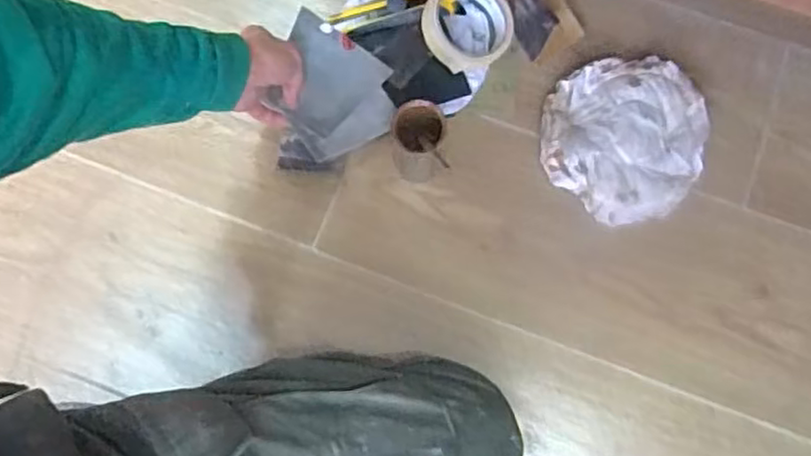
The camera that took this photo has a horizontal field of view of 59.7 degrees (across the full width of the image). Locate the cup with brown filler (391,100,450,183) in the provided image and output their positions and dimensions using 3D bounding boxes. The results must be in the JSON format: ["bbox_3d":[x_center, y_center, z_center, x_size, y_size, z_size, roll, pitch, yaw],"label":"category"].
[{"bbox_3d":[0.013,-0.082,0.704,0.055,0.084,0.060,0,76,0],"label":"cup with brown filler"}]

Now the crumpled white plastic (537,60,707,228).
[{"bbox_3d":[0.230,-0.097,0.742,0.165,0.026,0.173,0,76,0],"label":"crumpled white plastic"}]

